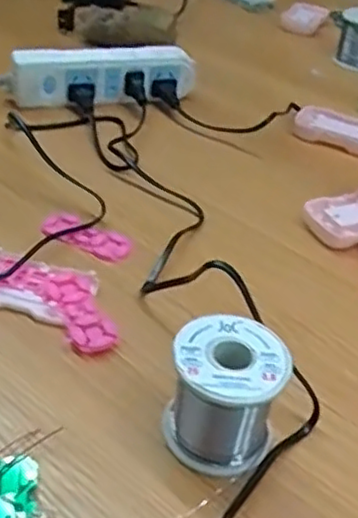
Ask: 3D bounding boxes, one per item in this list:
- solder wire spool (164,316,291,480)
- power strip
[{"bbox_3d":[0.026,0.074,0.374,0.061,0.067,0.056,3,38,-2],"label":"solder wire spool"},{"bbox_3d":[-0.075,-0.192,0.706,0.193,0.053,0.039,-12,41,-20],"label":"power strip"}]

